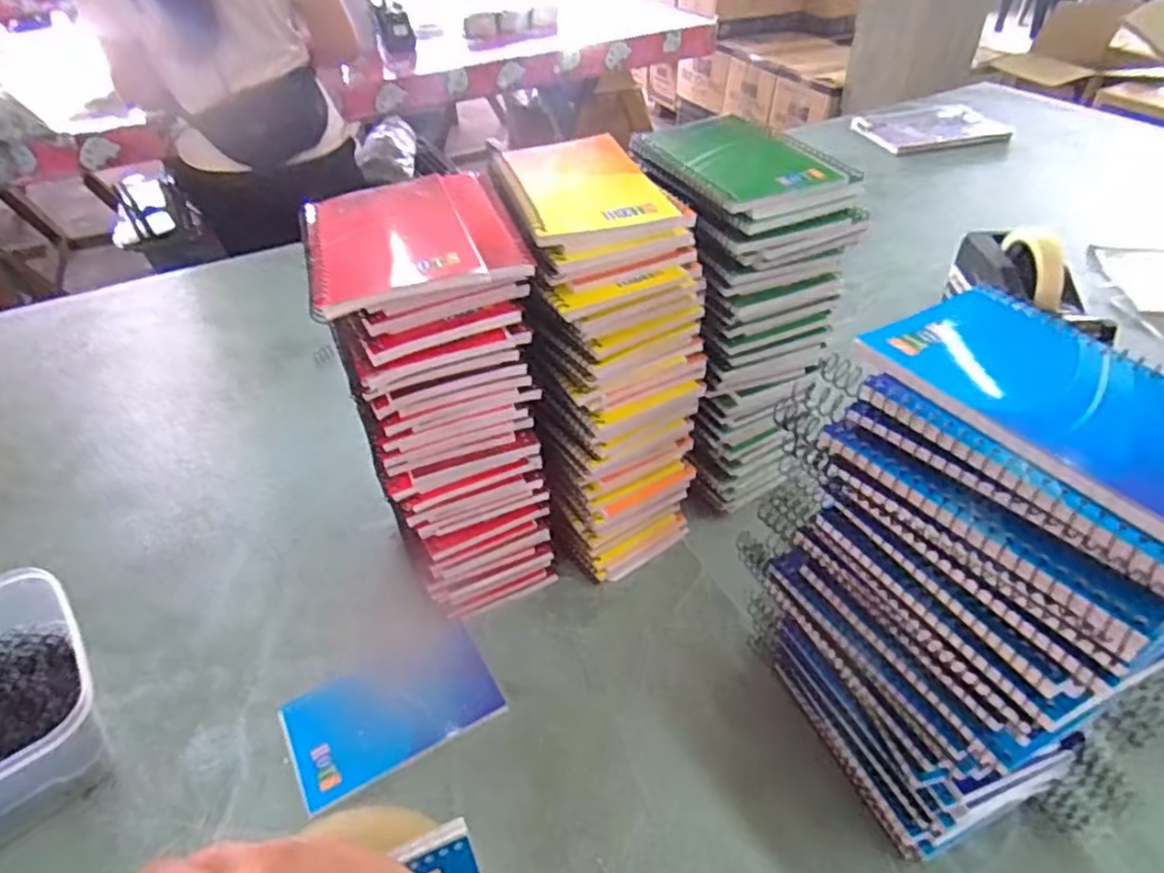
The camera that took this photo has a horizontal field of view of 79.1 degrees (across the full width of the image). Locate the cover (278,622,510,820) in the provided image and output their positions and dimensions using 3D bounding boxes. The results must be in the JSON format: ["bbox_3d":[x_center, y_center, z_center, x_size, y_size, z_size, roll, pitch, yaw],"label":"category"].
[{"bbox_3d":[-0.126,0.179,0.468,0.130,0.009,0.083,-22,46,-21],"label":"cover"}]

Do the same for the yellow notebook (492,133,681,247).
[{"bbox_3d":[-0.006,-0.153,0.428,0.083,0.012,0.132,-13,43,-13],"label":"yellow notebook"}]

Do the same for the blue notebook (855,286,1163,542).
[{"bbox_3d":[0.185,-0.019,0.273,0.082,0.010,0.129,-21,45,-21],"label":"blue notebook"}]

